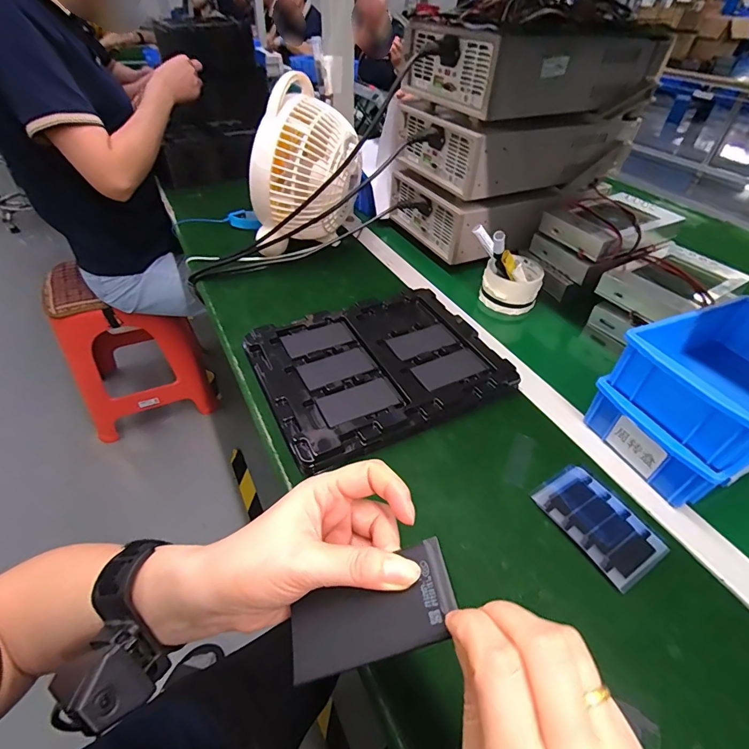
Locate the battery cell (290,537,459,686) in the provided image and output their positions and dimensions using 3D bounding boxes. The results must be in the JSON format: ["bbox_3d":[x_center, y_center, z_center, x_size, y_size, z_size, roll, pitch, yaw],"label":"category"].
[{"bbox_3d":[-0.003,0.120,0.204,0.087,0.005,0.041,-26,50,4],"label":"battery cell"}]

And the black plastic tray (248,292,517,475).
[{"bbox_3d":[0.007,-0.014,0.499,0.275,0.017,0.217,-18,48,-21],"label":"black plastic tray"}]

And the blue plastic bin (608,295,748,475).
[{"bbox_3d":[0.355,-0.002,0.402,0.205,0.066,0.135,-16,47,-18],"label":"blue plastic bin"}]

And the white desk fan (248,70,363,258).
[{"bbox_3d":[-0.106,-0.308,0.654,0.170,0.223,0.168,0,46,-6],"label":"white desk fan"}]

